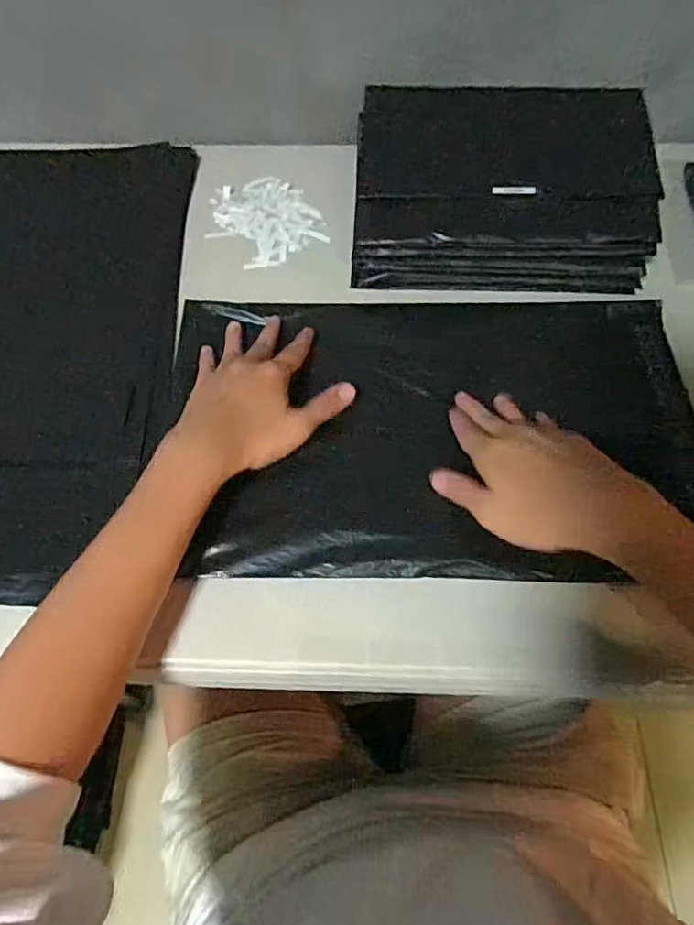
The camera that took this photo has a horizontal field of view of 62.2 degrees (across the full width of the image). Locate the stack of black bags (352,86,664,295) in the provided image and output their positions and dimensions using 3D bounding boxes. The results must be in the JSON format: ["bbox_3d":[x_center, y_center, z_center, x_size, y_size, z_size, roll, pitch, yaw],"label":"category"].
[{"bbox_3d":[0.153,-0.277,0.563,0.282,0.094,0.196,3,61,3],"label":"stack of black bags"}]

